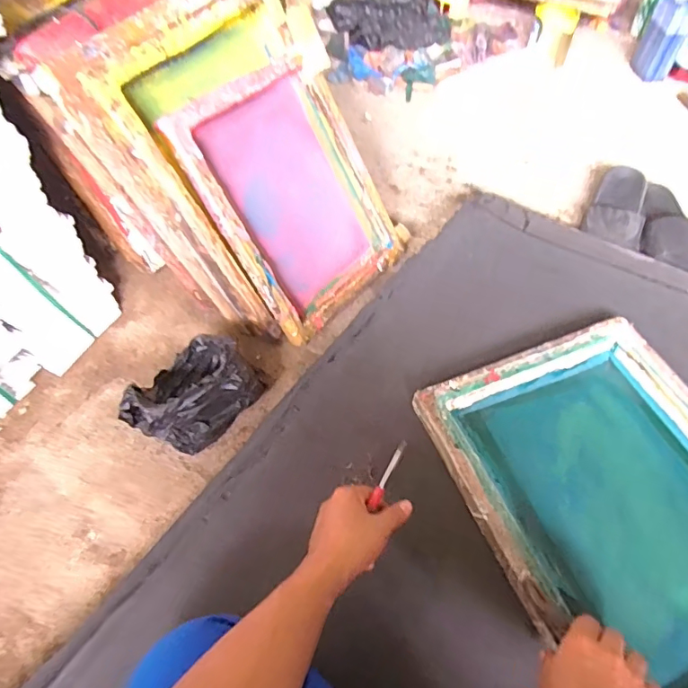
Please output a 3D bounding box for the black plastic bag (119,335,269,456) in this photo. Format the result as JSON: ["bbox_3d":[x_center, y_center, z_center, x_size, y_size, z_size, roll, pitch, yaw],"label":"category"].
[{"bbox_3d":[-0.227,0.073,0.766,0.140,0.132,0.186,33,62,21],"label":"black plastic bag"}]

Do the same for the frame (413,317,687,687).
[{"bbox_3d":[0.344,0.196,0.632,0.357,0.050,0.447,-17,57,-12],"label":"frame"}]

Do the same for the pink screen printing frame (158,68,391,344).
[{"bbox_3d":[-0.081,-0.231,0.830,0.040,0.370,0.266,10,46,49],"label":"pink screen printing frame"}]

